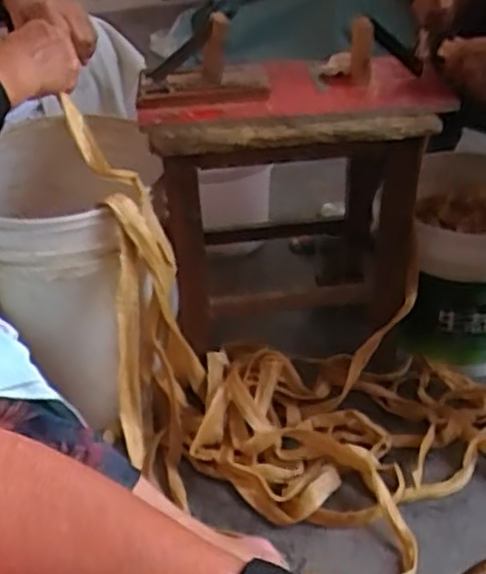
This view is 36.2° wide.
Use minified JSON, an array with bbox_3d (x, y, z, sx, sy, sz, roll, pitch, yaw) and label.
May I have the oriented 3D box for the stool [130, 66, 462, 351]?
[{"bbox_3d":[0.066,-0.117,1.128,0.388,0.457,0.317,-9,36,-7],"label":"stool"}]

